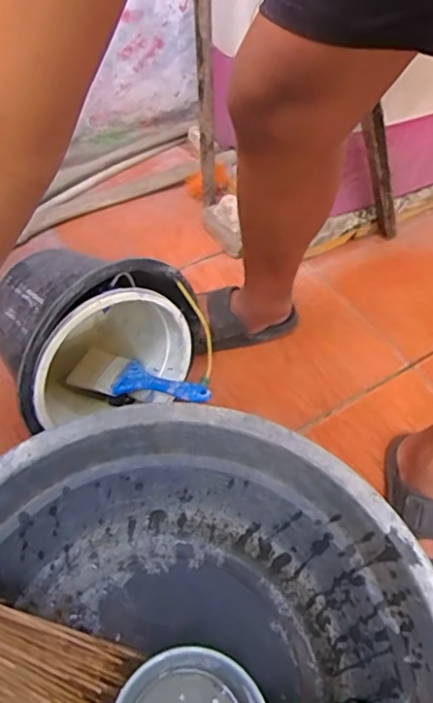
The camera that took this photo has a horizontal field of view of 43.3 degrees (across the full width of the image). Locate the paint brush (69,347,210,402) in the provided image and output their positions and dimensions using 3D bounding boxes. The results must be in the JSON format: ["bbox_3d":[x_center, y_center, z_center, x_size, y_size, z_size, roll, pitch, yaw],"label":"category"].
[{"bbox_3d":[-0.112,0.042,0.804,0.217,0.013,0.072,12,51,19],"label":"paint brush"}]

